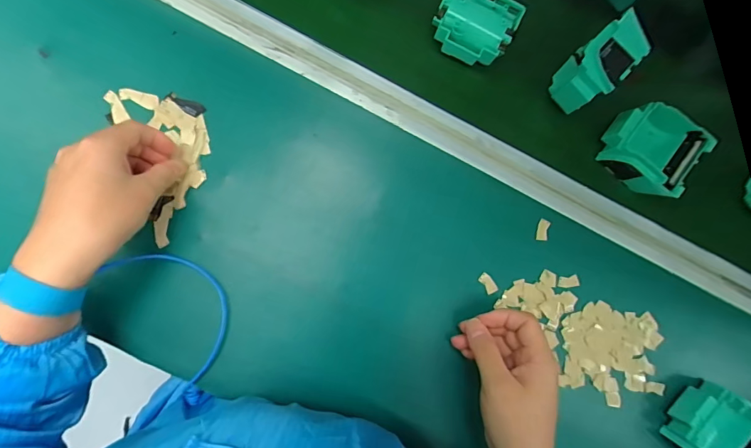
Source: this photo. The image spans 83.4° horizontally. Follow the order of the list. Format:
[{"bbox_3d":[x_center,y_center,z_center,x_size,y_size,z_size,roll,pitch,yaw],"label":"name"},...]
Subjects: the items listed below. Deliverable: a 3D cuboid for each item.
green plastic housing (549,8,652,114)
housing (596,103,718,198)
[{"bbox_3d":[0.201,-0.143,0.384,0.074,0.060,0.042,-44,88,-4],"label":"green plastic housing"},{"bbox_3d":[0.265,-0.075,0.405,0.076,0.040,0.078,39,86,1],"label":"housing"}]

